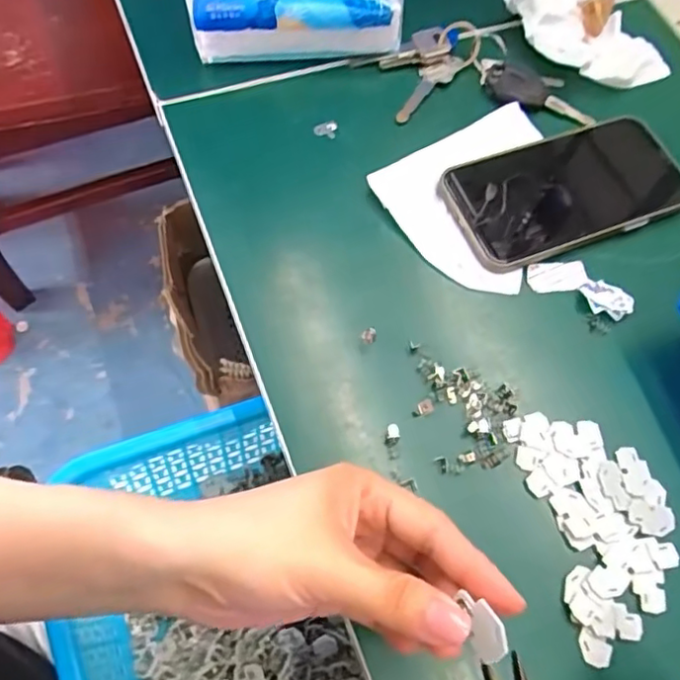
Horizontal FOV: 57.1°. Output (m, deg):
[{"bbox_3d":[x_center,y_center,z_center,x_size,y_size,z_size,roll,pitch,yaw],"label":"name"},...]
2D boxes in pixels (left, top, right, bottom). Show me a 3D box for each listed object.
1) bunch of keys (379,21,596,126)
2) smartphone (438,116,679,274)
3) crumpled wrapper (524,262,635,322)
[{"bbox_3d":[0.102,-0.192,0.443,0.138,0.022,0.083,-4,66,-7],"label":"bunch of keys"},{"bbox_3d":[0.144,-0.098,0.400,0.147,0.015,0.078,-20,69,-13],"label":"smartphone"},{"bbox_3d":[0.147,-0.035,0.378,0.063,0.009,0.029,23,66,5],"label":"crumpled wrapper"}]

